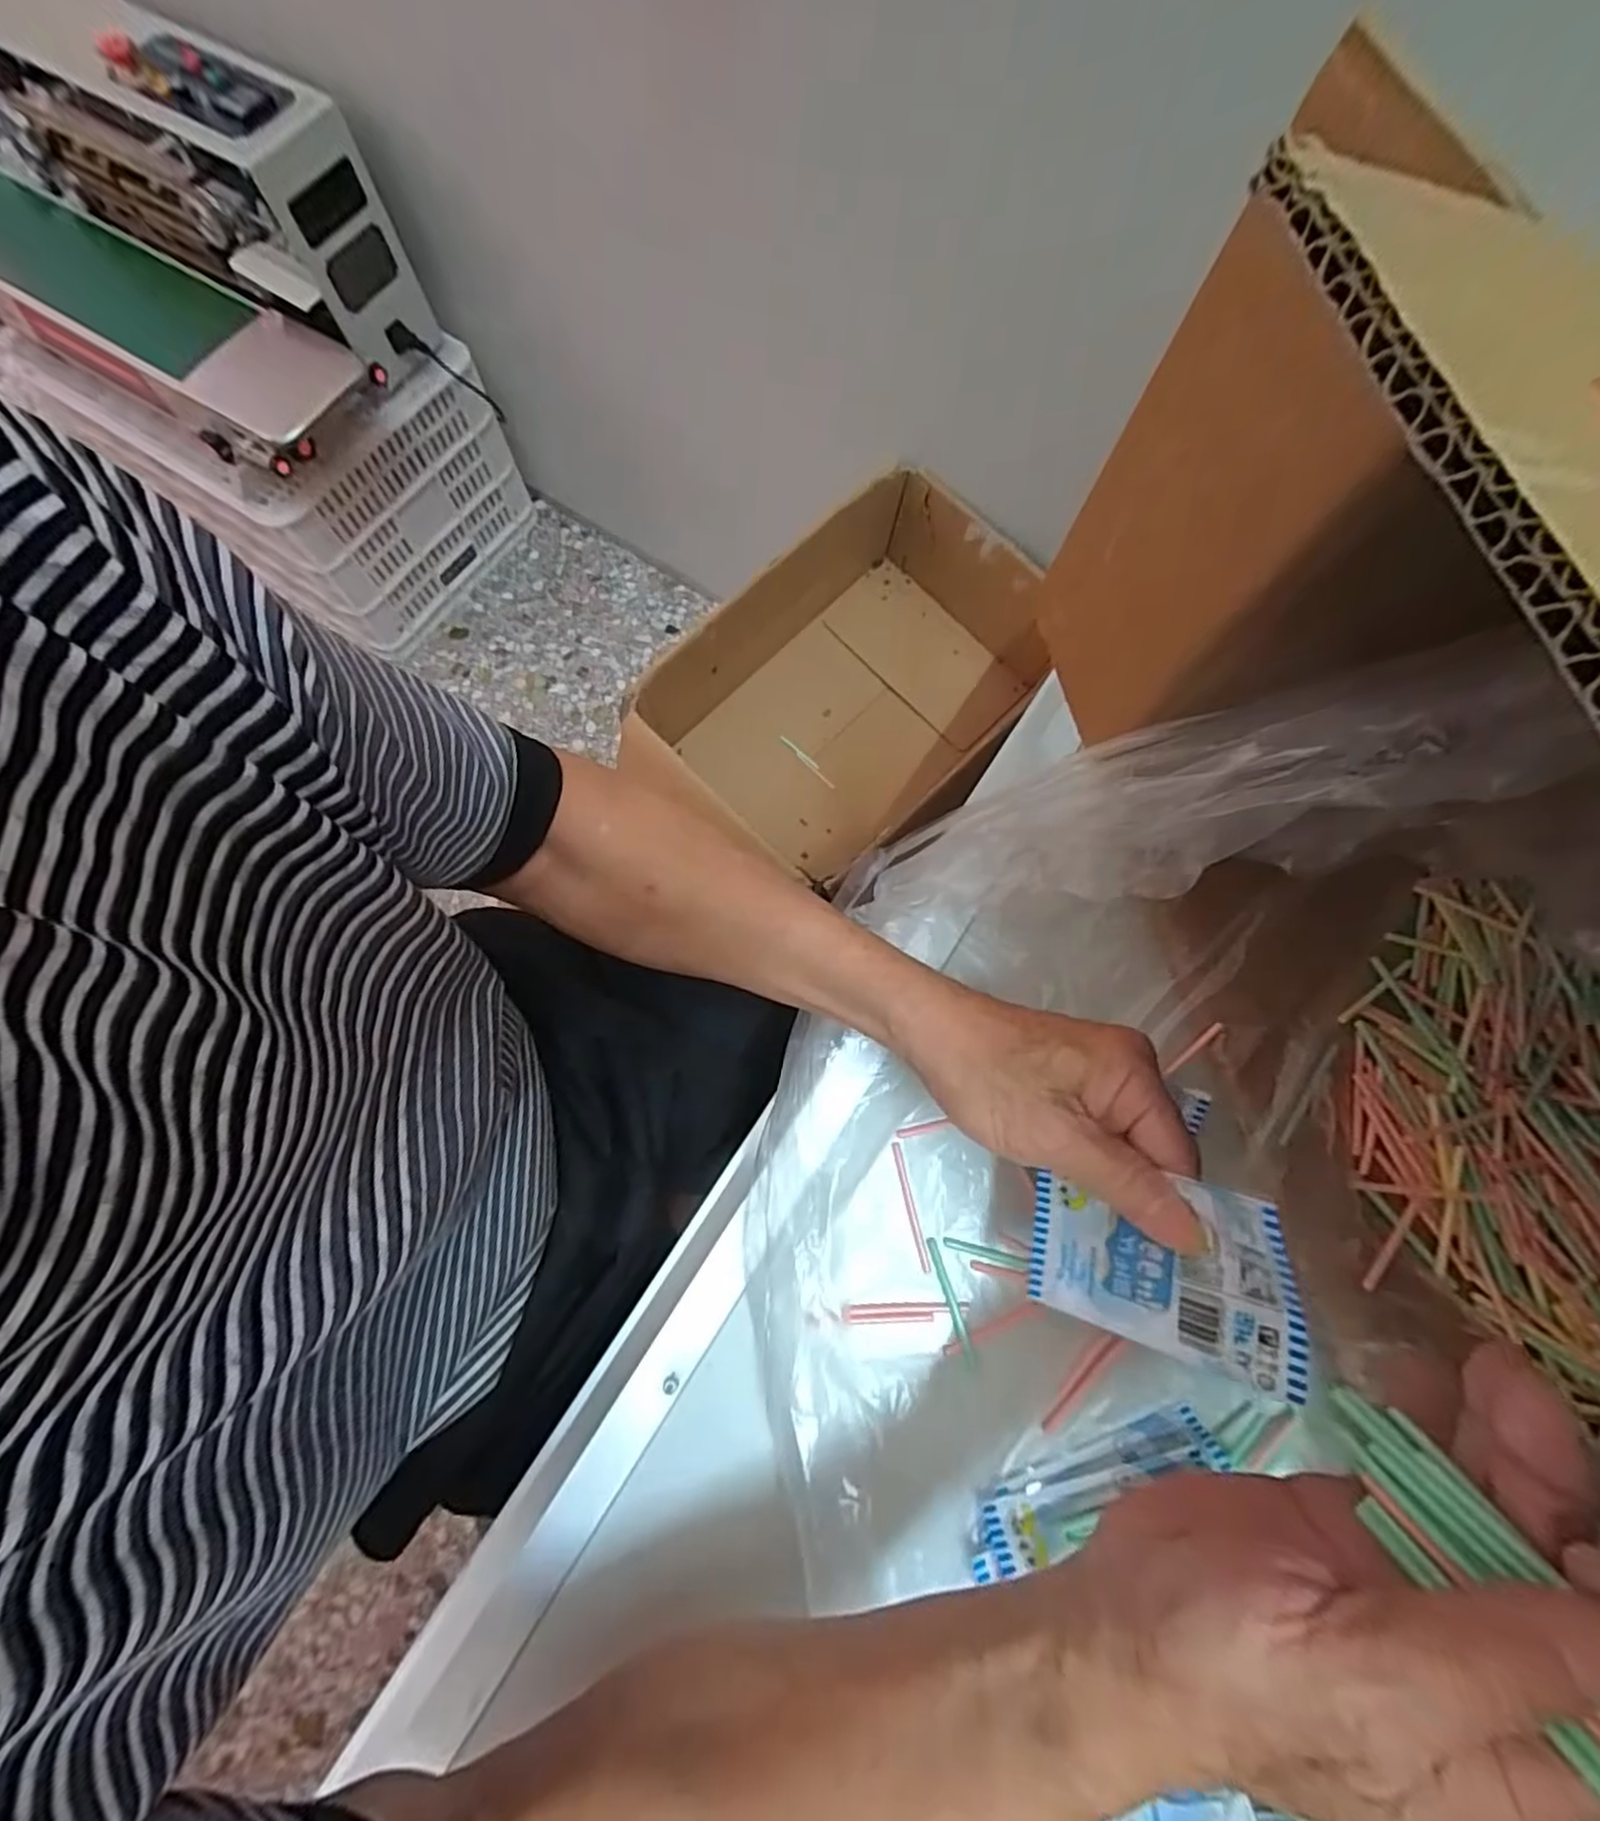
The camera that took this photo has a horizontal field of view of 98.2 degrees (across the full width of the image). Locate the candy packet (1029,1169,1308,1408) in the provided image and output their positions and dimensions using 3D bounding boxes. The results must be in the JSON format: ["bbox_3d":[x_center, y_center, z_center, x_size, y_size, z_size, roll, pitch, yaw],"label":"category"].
[{"bbox_3d":[0.132,0.134,0.268,0.013,0.100,0.060,17,73,-34],"label":"candy packet"}]

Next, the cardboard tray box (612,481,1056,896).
[{"bbox_3d":[0.062,-0.257,0.786,0.261,0.179,0.393,41,77,11],"label":"cardboard tray box"}]

